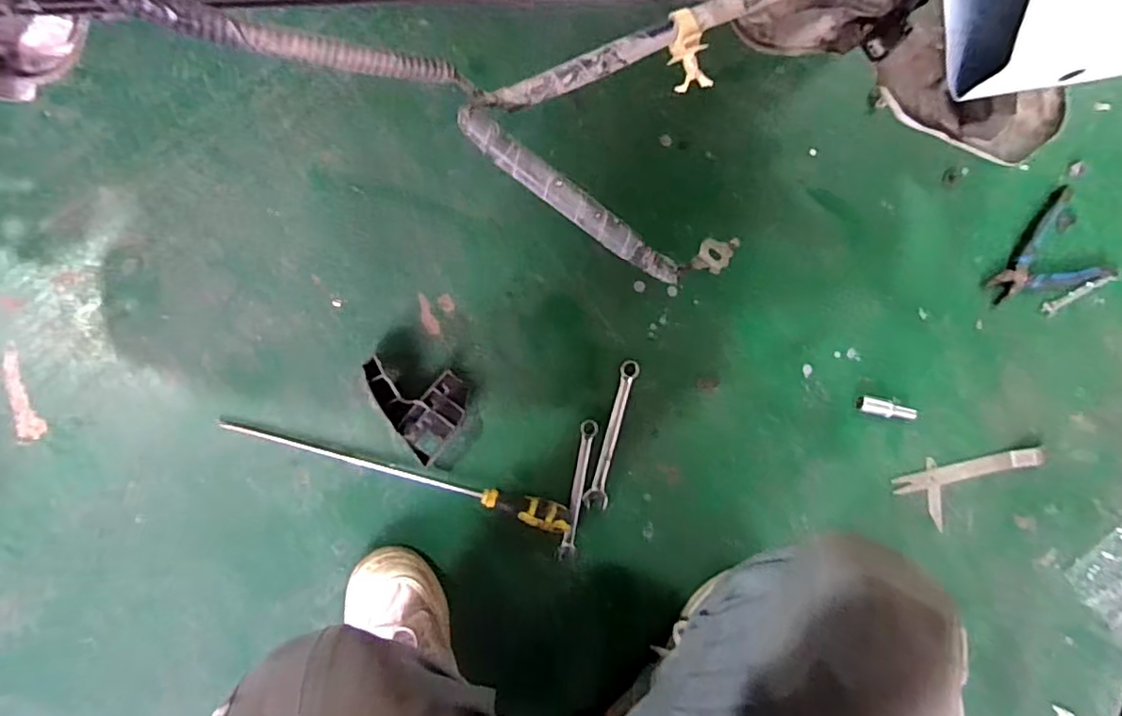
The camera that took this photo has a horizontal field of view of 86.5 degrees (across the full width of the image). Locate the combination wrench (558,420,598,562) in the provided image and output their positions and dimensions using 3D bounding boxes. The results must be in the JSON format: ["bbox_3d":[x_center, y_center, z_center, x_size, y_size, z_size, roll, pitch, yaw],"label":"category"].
[{"bbox_3d":[0.021,0.155,0.699,0.019,0.004,0.161,11,86,-9],"label":"combination wrench"}]

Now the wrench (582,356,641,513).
[{"bbox_3d":[0.061,0.090,0.708,0.028,0.005,0.177,14,85,-9],"label":"wrench"}]

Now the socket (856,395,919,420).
[{"bbox_3d":[0.421,0.067,0.770,0.084,0.023,0.020,12,85,-9],"label":"socket"}]

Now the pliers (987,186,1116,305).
[{"bbox_3d":[0.678,-0.135,0.830,0.184,0.027,0.136,-31,93,-10],"label":"pliers"}]

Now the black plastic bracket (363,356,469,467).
[{"bbox_3d":[-0.161,0.043,0.655,0.118,0.029,0.090,40,82,-6],"label":"black plastic bracket"}]

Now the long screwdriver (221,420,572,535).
[{"bbox_3d":[-0.169,0.125,0.655,0.388,0.028,0.031,19,84,-8],"label":"long screwdriver"}]

